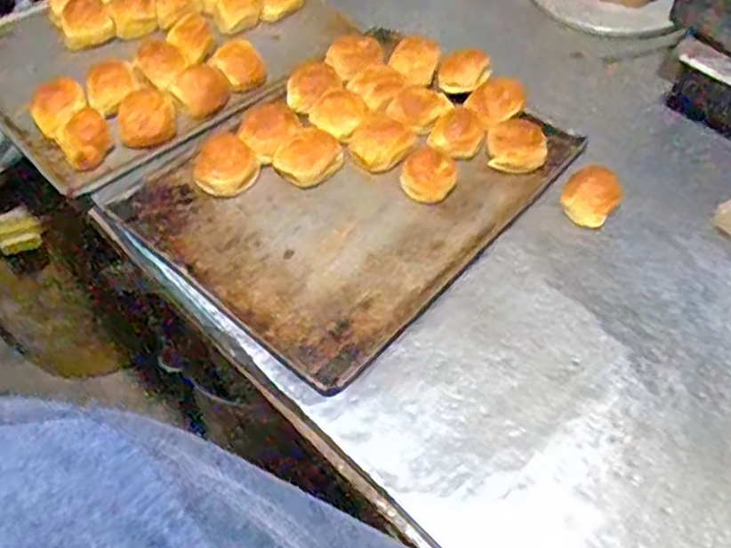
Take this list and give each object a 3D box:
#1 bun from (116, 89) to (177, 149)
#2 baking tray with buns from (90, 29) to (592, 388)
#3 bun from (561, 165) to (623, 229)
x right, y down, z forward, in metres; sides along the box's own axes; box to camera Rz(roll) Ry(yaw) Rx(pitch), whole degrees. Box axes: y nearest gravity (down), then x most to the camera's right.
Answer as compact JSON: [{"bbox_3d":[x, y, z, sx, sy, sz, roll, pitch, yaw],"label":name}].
[{"bbox_3d":[-0.248,-0.176,0.802,0.062,0.034,0.070,-13,55,-9],"label":"bun"},{"bbox_3d":[-0.009,-0.115,0.781,0.331,0.042,0.442,35,61,23],"label":"baking tray with buns"},{"bbox_3d":[0.244,-0.085,0.764,0.054,0.039,0.058,0,54,0],"label":"bun"}]

